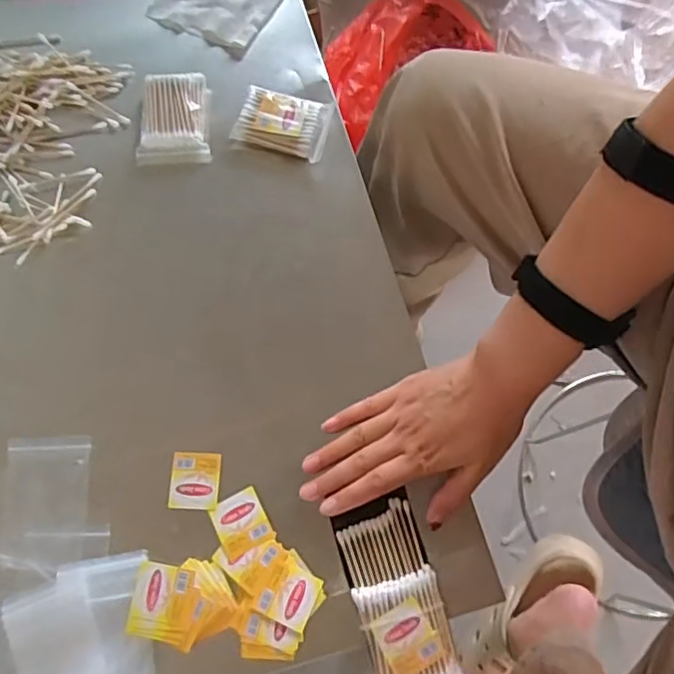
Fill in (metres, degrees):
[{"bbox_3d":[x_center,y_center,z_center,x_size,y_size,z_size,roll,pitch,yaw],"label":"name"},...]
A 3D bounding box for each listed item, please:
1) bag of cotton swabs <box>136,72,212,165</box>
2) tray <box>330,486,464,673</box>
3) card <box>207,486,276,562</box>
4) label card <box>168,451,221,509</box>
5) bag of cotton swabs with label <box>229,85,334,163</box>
[{"bbox_3d":[-0.152,-0.204,0.549,0.065,0.021,0.083,-3,74,3],"label":"bag of cotton swabs"},{"bbox_3d":[0.042,0.187,0.433,0.062,0.015,0.124,-15,65,-5],"label":"tray"},{"bbox_3d":[-0.074,0.145,0.459,0.038,0.004,0.043,-29,75,-5],"label":"card"},{"bbox_3d":[-0.113,0.114,0.470,0.039,0.004,0.044,1,74,6],"label":"label card"},{"bbox_3d":[-0.047,-0.199,0.547,0.086,0.022,0.059,20,76,9],"label":"bag of cotton swabs with label"}]

